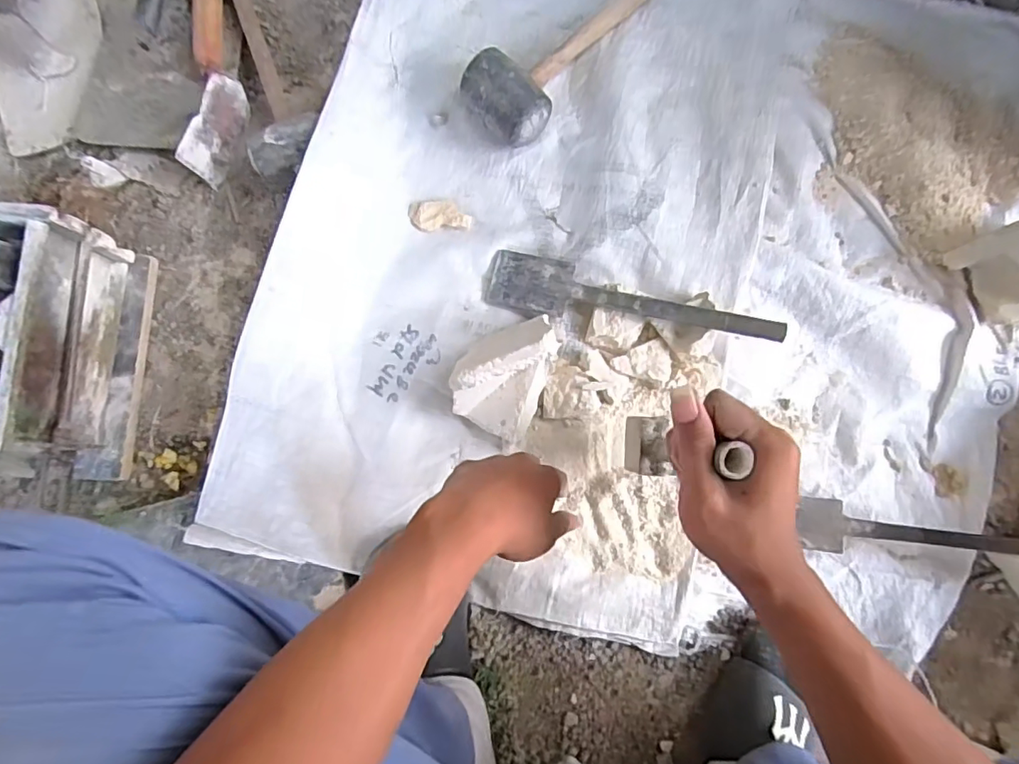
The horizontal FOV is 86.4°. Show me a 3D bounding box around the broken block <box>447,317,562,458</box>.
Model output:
[{"bbox_3d":[-0.004,-0.014,0.579,0.090,0.083,0.146,21,83,3],"label":"broken block"}]

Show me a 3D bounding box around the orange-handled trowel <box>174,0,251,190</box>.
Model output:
[{"bbox_3d":[-0.347,-0.371,0.640,0.055,0.062,0.264,-4,82,0],"label":"orange-handled trowel"}]

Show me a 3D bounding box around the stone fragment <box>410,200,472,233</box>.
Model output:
[{"bbox_3d":[-0.083,-0.201,0.652,0.072,0.009,0.037,-1,82,0],"label":"stone fragment"}]

